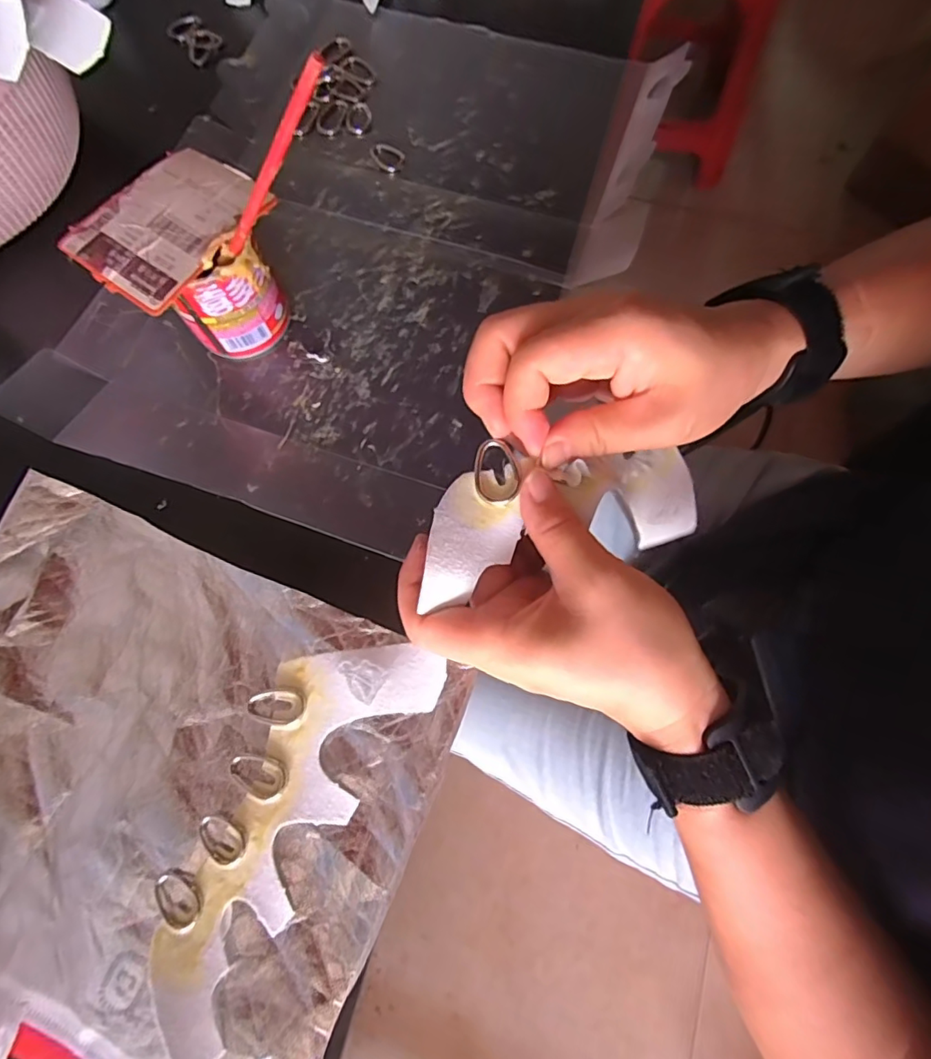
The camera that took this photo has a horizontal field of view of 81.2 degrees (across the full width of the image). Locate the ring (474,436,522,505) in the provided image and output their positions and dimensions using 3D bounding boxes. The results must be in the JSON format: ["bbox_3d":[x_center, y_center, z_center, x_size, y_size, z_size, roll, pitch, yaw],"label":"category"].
[{"bbox_3d":[0.013,-0.024,0.228,0.020,0.004,0.028,1,74,2],"label":"ring"}]

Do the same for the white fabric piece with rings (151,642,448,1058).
[{"bbox_3d":[-0.095,0.146,0.281,0.078,0.009,0.208,28,77,9],"label":"white fabric piece with rings"}]

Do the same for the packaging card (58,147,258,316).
[{"bbox_3d":[-0.169,-0.175,0.308,0.075,0.005,0.099,34,78,11],"label":"packaging card"}]

